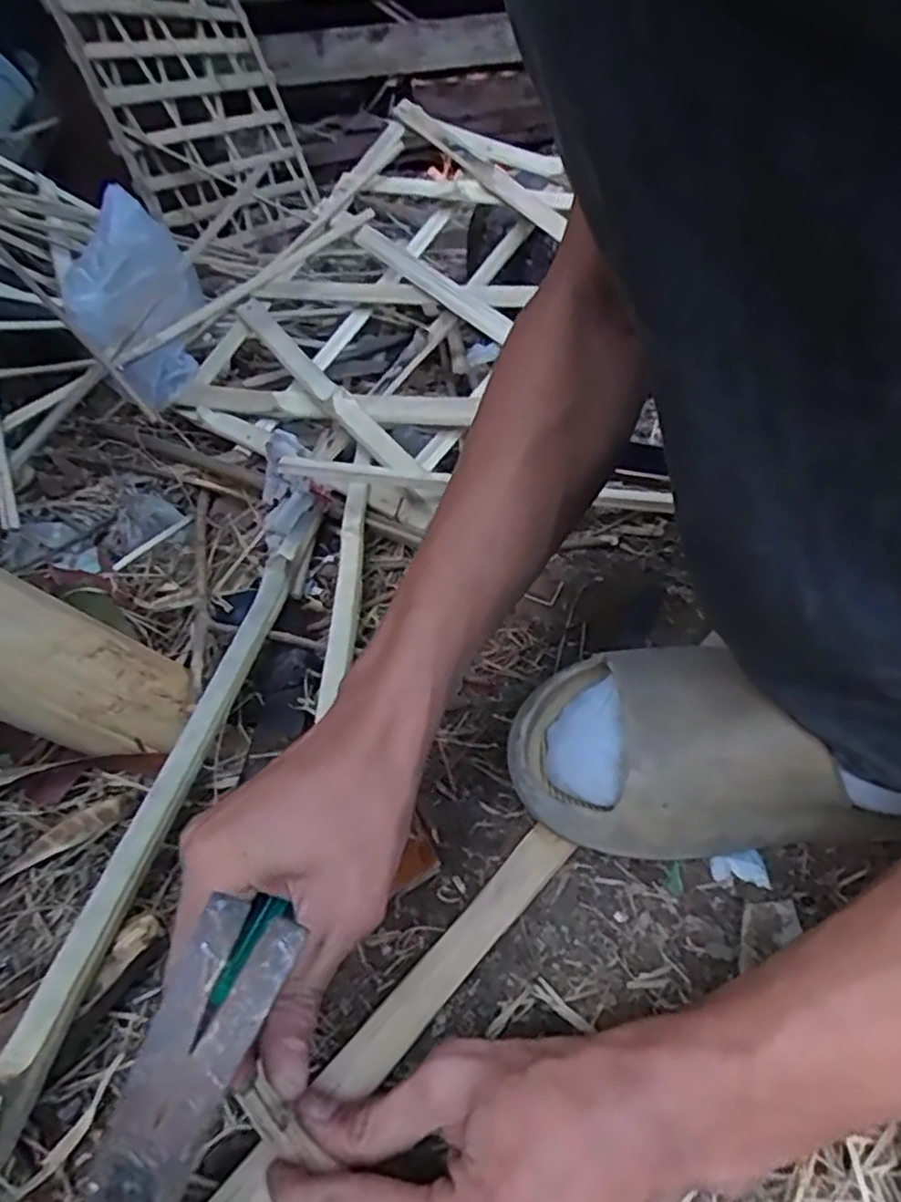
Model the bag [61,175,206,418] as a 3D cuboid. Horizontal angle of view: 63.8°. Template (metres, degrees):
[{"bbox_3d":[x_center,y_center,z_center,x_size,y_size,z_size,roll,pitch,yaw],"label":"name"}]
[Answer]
[{"bbox_3d":[-0.329,-0.306,0.756,0.062,0.201,0.209,1,38,5],"label":"bag"}]

